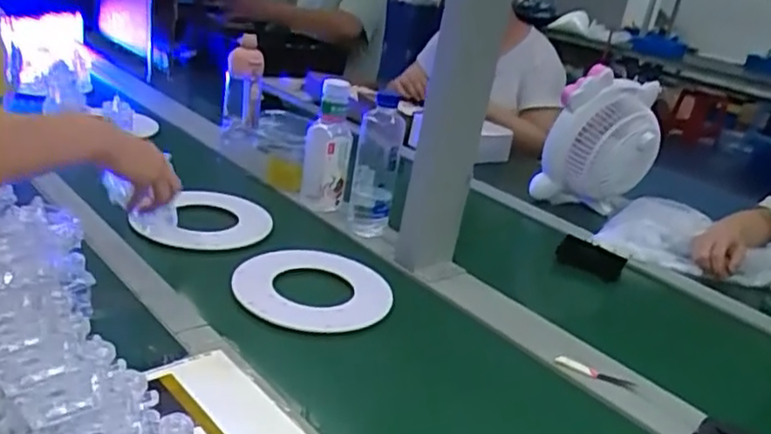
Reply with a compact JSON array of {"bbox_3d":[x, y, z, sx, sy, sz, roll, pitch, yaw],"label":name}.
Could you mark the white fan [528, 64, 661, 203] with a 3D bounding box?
[{"bbox_3d":[0.391,-0.124,1.217,0.204,0.244,0.111,-1,25,-26],"label":"white fan"}]

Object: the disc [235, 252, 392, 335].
[{"bbox_3d":[-0.091,0.088,0.858,0.191,0.017,0.201,10,28,-6],"label":"disc"}]

